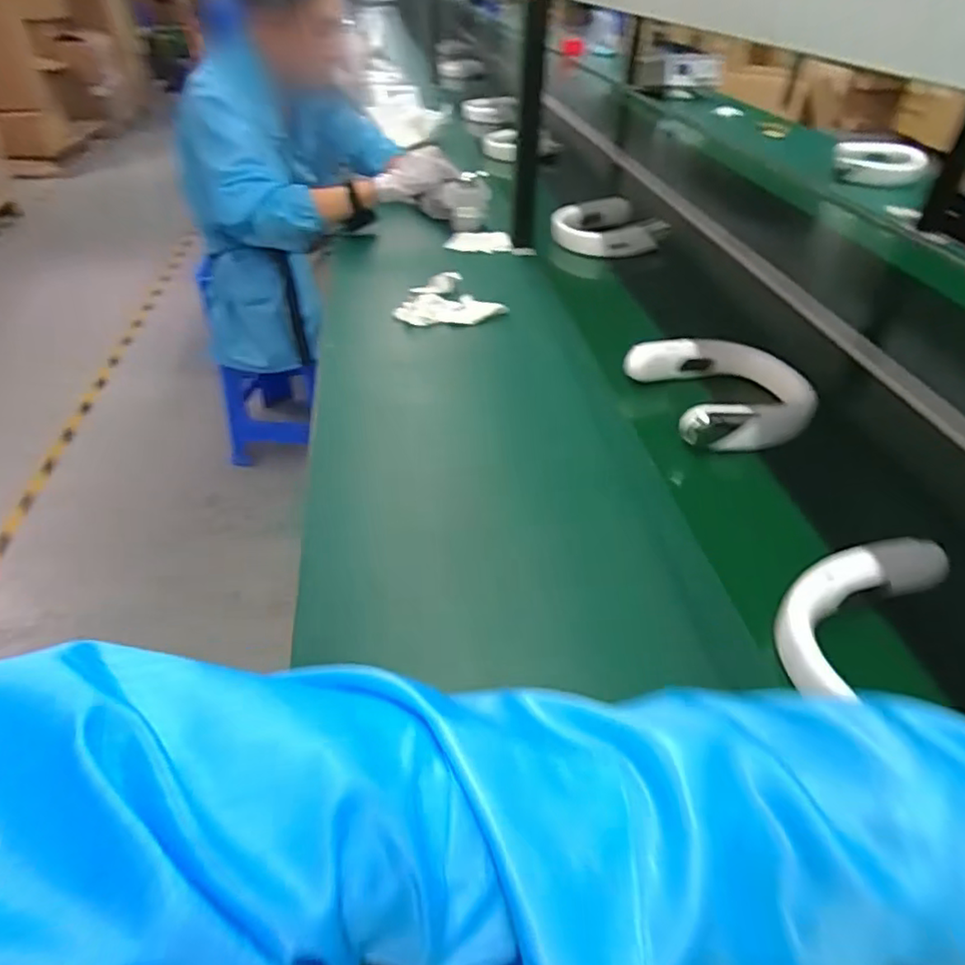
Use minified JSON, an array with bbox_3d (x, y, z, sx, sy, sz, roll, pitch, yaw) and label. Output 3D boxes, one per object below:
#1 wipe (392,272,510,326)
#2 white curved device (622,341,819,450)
[{"bbox_3d":[-0.043,-0.298,1.008,0.162,0.026,0.148,10,45,5],"label":"wipe"},{"bbox_3d":[0.309,-0.124,0.790,0.198,0.044,0.193,-11,47,-16],"label":"white curved device"}]

